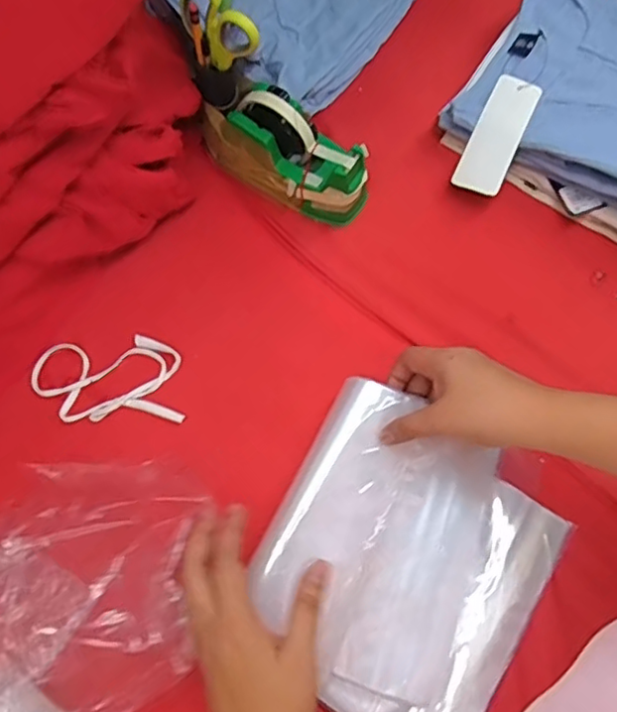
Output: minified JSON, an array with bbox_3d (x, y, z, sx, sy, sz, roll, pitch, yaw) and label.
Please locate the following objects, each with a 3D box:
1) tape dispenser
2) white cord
[{"bbox_3d":[-0.020,-0.212,0.614,0.175,0.098,0.069,32,72,10],"label":"tape dispenser"},{"bbox_3d":[-0.190,0.022,0.579,0.142,0.006,0.081,-1,67,2],"label":"white cord"}]

